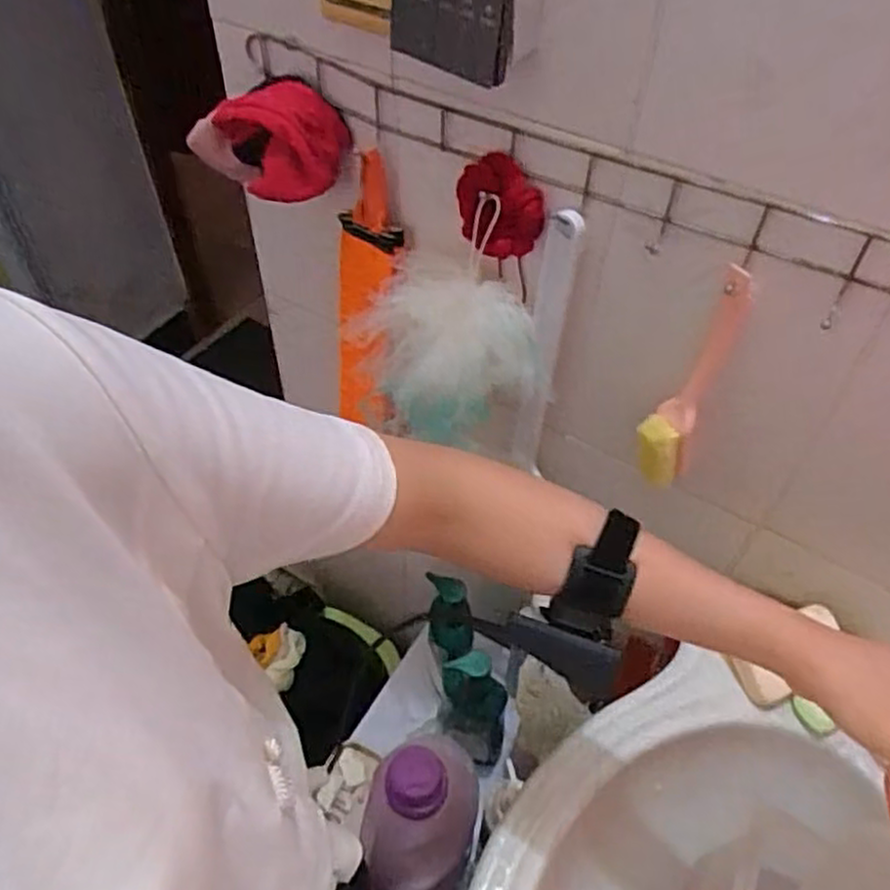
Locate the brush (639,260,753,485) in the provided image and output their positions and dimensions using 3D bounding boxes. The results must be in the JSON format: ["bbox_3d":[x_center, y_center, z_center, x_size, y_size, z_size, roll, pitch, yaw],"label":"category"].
[{"bbox_3d":[0.185,-0.043,0.563,0.040,0.193,0.039,32,56,22],"label":"brush"}]

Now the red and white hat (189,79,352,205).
[{"bbox_3d":[-0.148,-0.254,0.613,0.144,0.078,0.052,17,51,12],"label":"red and white hat"}]

